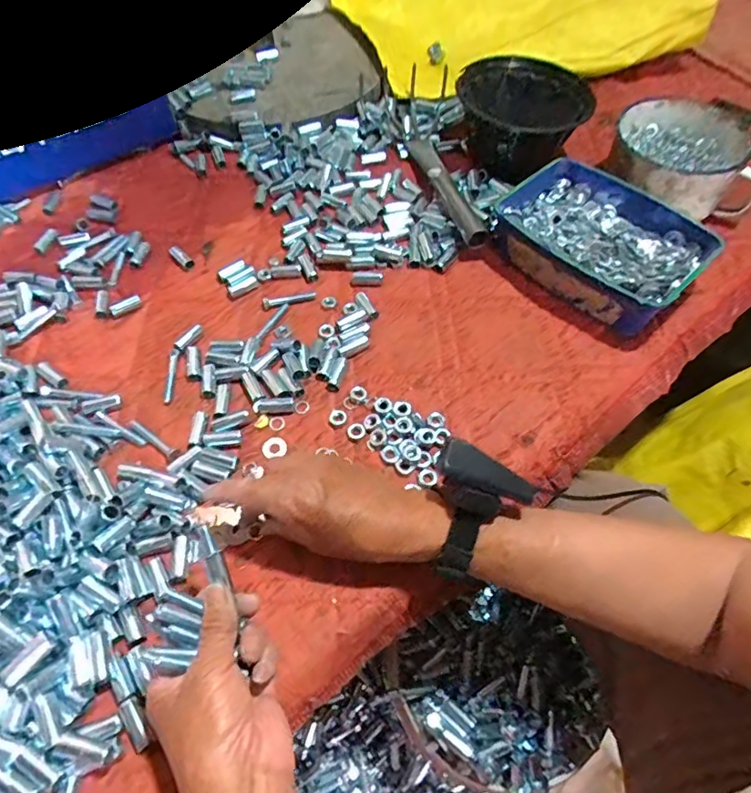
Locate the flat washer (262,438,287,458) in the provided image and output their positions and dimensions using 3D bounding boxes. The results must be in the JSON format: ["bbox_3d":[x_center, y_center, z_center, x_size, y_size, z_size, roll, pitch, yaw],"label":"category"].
[{"bbox_3d":[-0.092,0.047,0.487,0.022,0.004,0.022,0,57,-1],"label":"flat washer"}]

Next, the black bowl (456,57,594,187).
[{"bbox_3d":[0.180,-0.343,0.662,0.121,0.090,0.149,-28,62,-18],"label":"black bowl"}]

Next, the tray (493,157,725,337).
[{"bbox_3d":[0.241,-0.165,0.586,0.147,0.068,0.210,-36,65,-21],"label":"tray"}]

